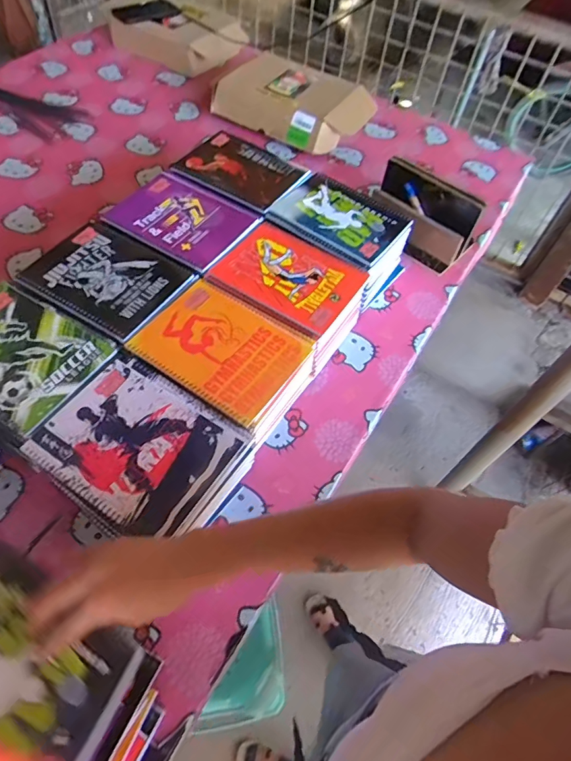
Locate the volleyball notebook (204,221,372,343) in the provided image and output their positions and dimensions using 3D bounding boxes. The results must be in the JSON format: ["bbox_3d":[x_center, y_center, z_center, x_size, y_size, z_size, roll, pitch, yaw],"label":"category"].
[{"bbox_3d":[0.007,-0.160,0.700,0.205,0.019,0.169,31,60,15],"label":"volleyball notebook"}]

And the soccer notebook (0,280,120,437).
[{"bbox_3d":[-0.338,-0.037,0.582,0.206,0.007,0.150,28,60,13],"label":"soccer notebook"}]

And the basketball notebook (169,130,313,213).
[{"bbox_3d":[-0.073,-0.374,0.815,0.212,0.015,0.138,31,61,15],"label":"basketball notebook"}]

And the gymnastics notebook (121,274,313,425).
[{"bbox_3d":[-0.081,-0.050,0.614,0.195,0.010,0.160,31,61,15],"label":"gymnastics notebook"}]

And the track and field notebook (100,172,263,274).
[{"bbox_3d":[-0.165,-0.264,0.742,0.202,0.009,0.164,28,60,13],"label":"track and field notebook"}]

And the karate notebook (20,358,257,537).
[{"bbox_3d":[-0.160,0.073,0.526,0.212,0.008,0.173,29,60,14],"label":"karate notebook"}]

